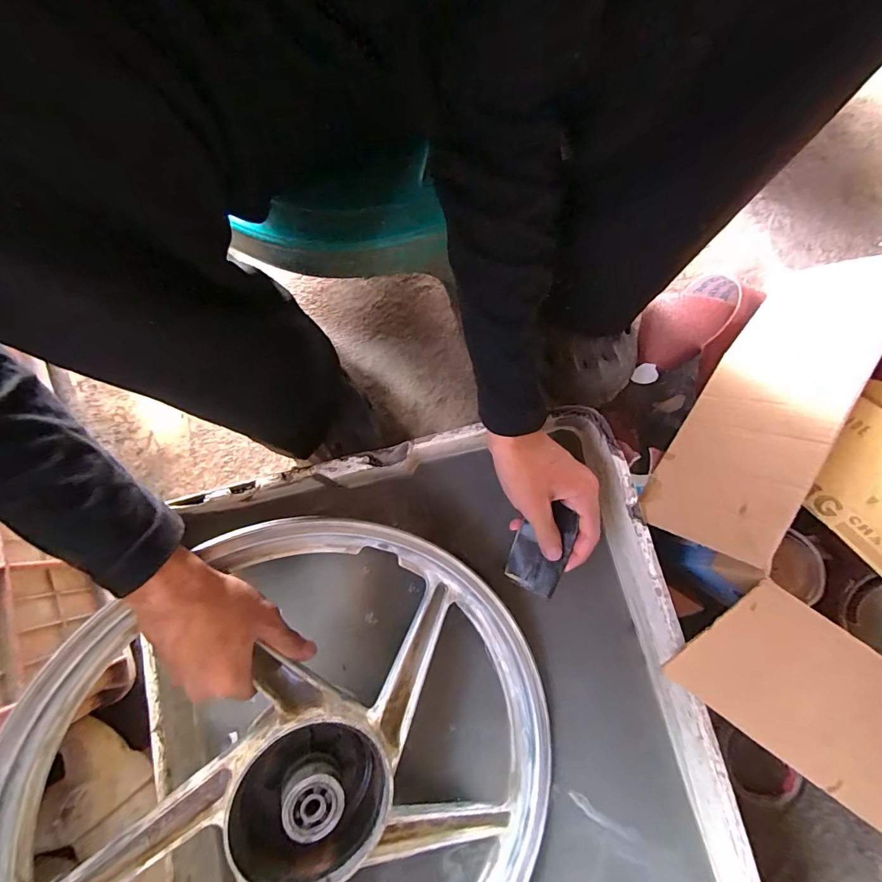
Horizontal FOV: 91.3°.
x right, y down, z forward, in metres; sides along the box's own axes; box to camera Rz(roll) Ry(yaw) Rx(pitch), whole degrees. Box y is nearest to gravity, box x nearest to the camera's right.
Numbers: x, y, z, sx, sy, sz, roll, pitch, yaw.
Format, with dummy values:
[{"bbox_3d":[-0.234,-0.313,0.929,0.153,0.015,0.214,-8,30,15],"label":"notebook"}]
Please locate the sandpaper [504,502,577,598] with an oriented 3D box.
[{"bbox_3d":[0.093,0.098,0.401,0.049,0.012,0.082,20,89,25],"label":"sandpaper"}]

